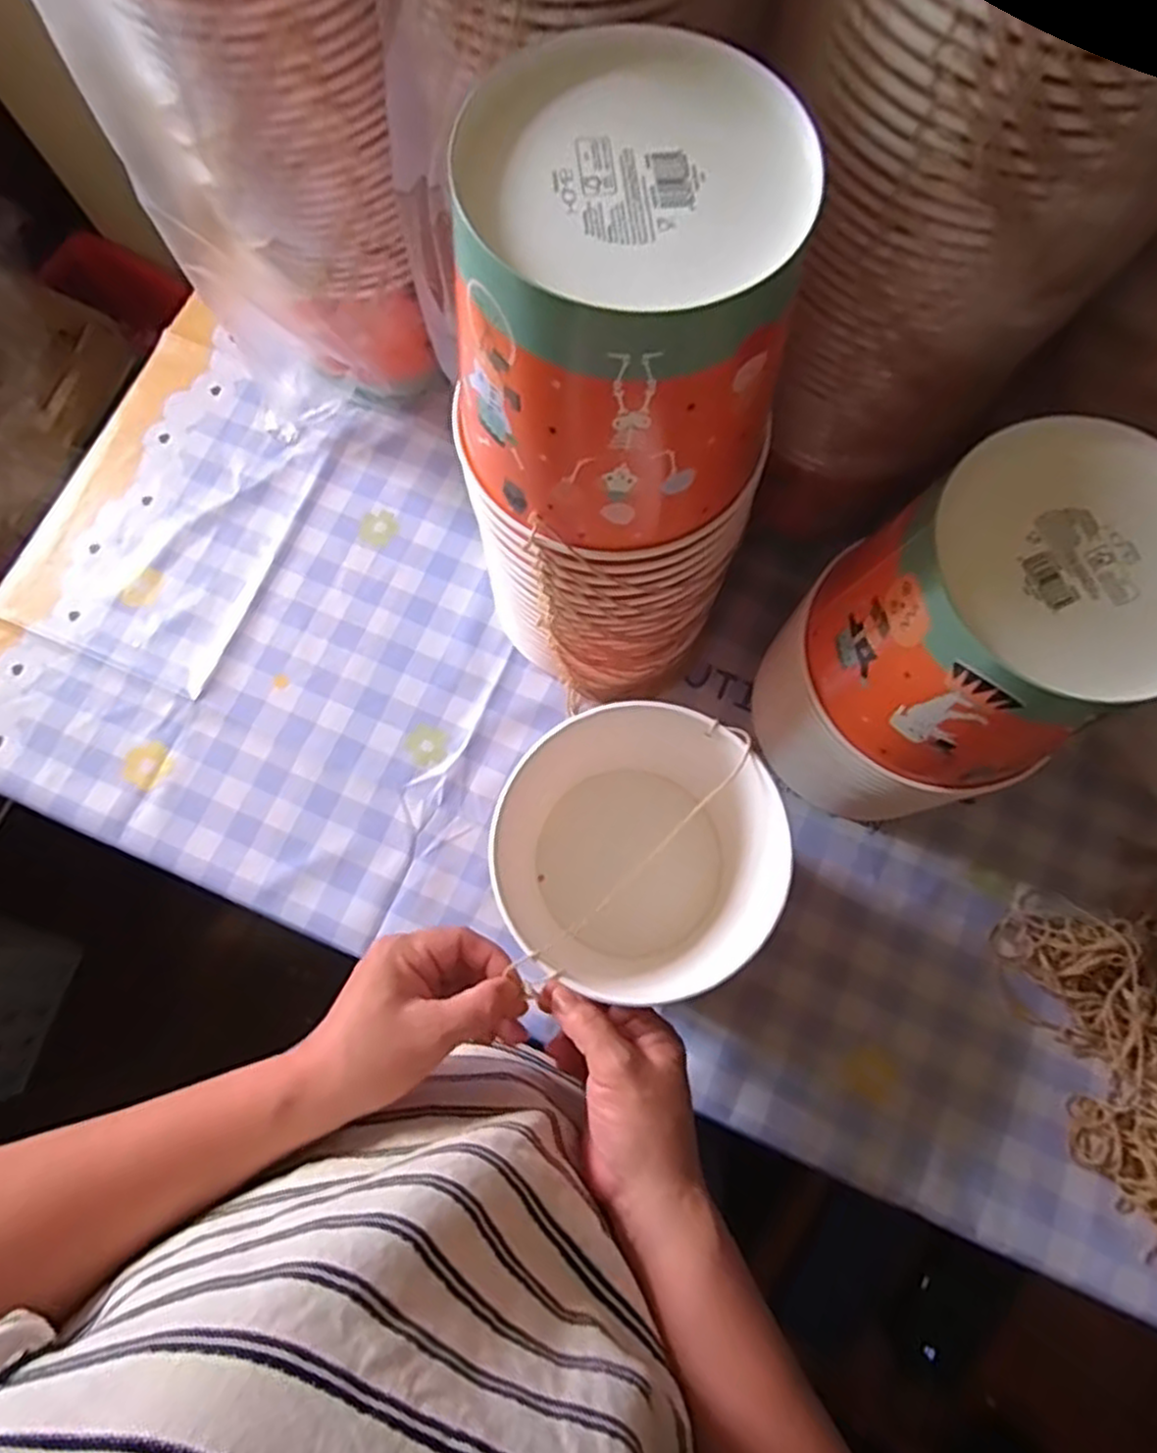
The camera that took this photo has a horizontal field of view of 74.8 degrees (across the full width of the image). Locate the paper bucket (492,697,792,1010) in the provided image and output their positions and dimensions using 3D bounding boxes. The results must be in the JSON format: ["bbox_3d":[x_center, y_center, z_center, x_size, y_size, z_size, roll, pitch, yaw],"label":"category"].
[{"bbox_3d":[0.031,0.080,0.479,0.169,0.131,0.161,0,74,-1],"label":"paper bucket"}]

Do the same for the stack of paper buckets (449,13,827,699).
[{"bbox_3d":[0.024,-0.143,0.426,0.143,0.331,0.173,9,78,3],"label":"stack of paper buckets"}]

